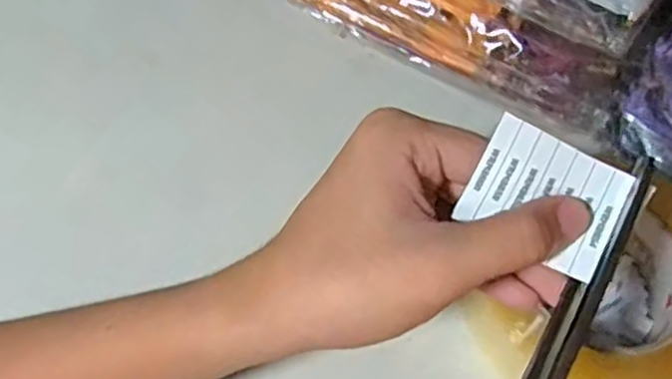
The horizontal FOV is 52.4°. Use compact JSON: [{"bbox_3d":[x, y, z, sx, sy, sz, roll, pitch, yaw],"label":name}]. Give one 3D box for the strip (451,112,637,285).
[{"bbox_3d":[0.078,0.002,0.252,0.054,0.005,0.042,27,85,1],"label":"strip"}]

